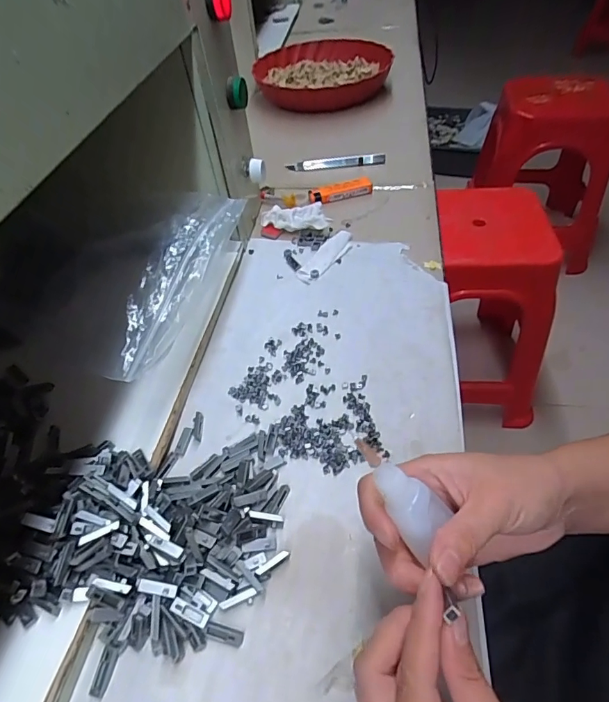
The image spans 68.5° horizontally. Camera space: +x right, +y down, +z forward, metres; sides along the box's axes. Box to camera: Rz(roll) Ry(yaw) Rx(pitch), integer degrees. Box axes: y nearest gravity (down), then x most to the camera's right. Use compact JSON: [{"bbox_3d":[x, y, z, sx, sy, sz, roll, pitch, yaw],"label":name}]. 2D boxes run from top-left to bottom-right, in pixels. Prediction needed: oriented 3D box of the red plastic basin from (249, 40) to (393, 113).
[{"bbox_3d":[0.019,-0.473,0.761,0.223,0.076,0.223,-3,48,4],"label":"red plastic basin"}]

